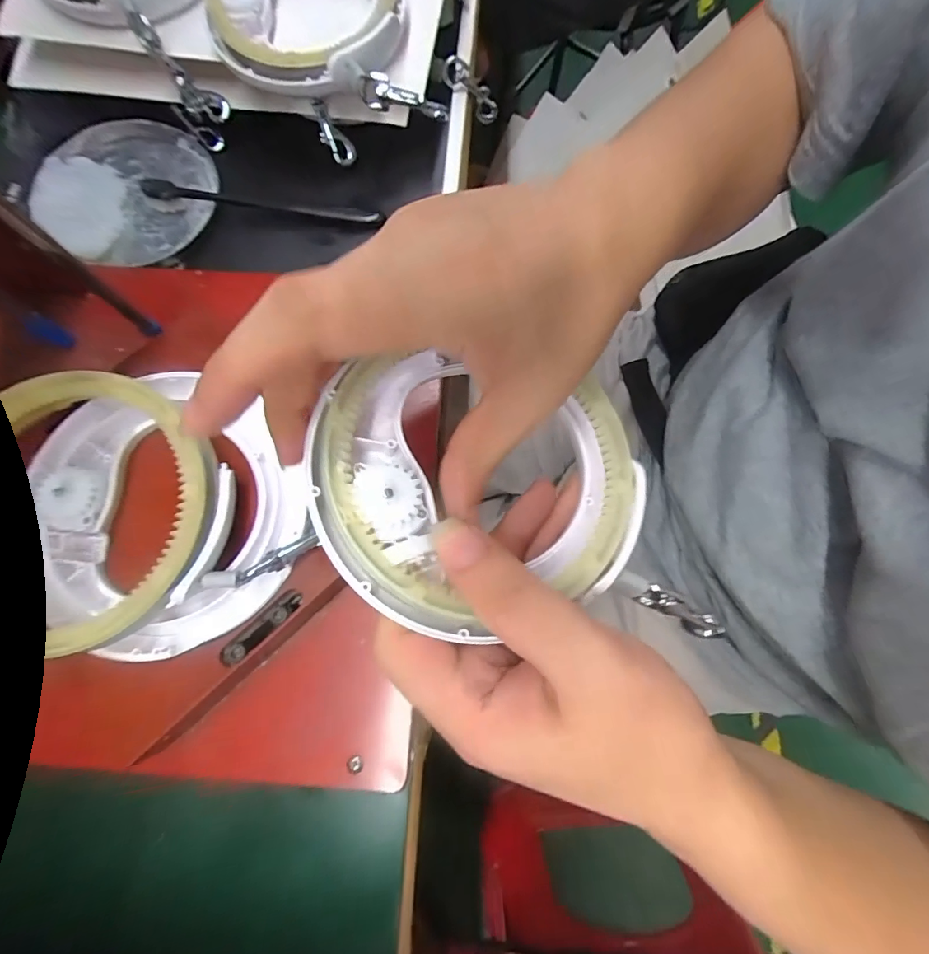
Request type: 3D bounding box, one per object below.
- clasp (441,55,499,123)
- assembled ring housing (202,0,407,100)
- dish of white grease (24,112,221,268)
[{"bbox_3d":[0.006,-0.323,0.385,0.021,0.063,0.014,-13,71,41],"label":"clasp"},{"bbox_3d":[-0.108,-0.322,0.309,0.126,0.019,0.126,-12,76,-2],"label":"assembled ring housing"},{"bbox_3d":[-0.253,-0.215,0.345,0.120,0.020,0.115,0,76,1],"label":"dish of white grease"}]

